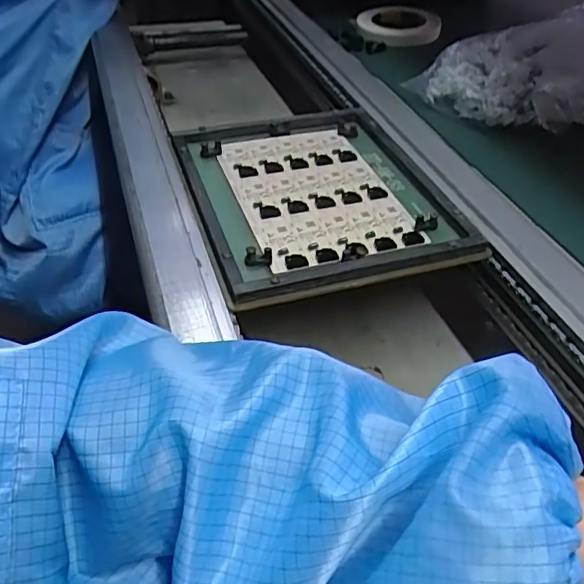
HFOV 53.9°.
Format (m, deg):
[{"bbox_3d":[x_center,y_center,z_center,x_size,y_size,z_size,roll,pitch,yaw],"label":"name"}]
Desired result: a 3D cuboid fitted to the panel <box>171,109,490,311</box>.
[{"bbox_3d":[0.019,-0.089,0.507,0.202,0.022,0.253,-12,44,-14],"label":"panel"}]

